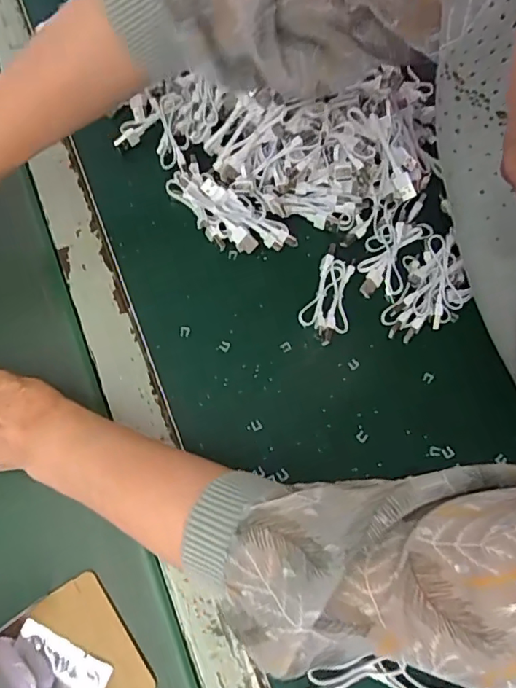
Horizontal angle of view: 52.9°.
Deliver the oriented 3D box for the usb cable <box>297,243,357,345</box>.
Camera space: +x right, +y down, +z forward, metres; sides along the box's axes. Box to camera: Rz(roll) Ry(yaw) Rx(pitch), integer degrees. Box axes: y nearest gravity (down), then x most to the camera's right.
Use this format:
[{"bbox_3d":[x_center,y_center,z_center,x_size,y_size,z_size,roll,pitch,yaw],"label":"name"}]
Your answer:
[{"bbox_3d":[0.063,-0.040,0.436,0.040,0.011,0.079,23,75,6],"label":"usb cable"}]

